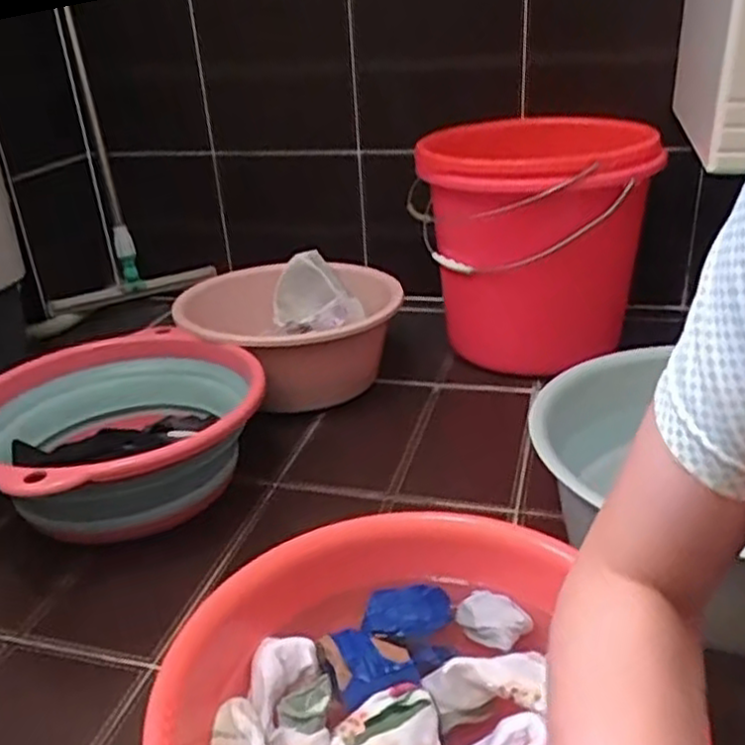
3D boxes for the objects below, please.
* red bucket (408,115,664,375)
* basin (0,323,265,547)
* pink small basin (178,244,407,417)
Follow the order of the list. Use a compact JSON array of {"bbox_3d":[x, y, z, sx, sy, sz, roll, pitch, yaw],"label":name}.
[{"bbox_3d":[0.234,-0.187,1.124,0.282,0.322,0.281,-16,29,-26],"label":"red bucket"},{"bbox_3d":[-0.297,0.082,0.901,0.340,0.148,0.327,-2,26,1],"label":"basin"},{"bbox_3d":[-0.121,-0.053,1.142,0.319,0.163,0.326,-2,26,1],"label":"pink small basin"}]

